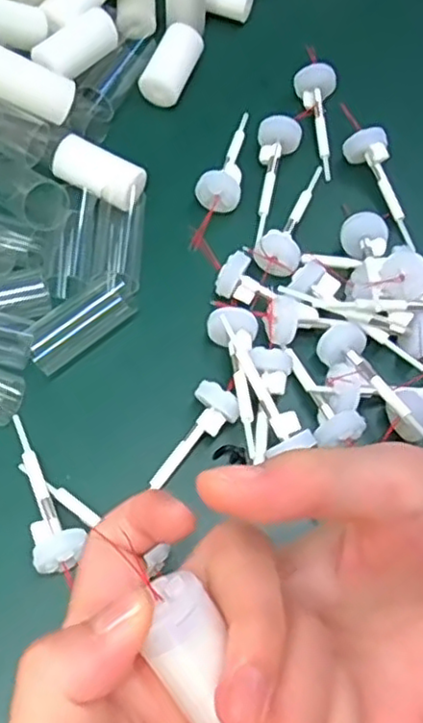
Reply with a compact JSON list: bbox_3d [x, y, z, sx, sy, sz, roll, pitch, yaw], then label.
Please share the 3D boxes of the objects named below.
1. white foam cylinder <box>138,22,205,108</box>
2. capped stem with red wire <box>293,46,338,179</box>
[{"bbox_3d":[-0.020,-0.153,0.348,0.020,0.018,0.042,23,67,7],"label":"white foam cylinder"},{"bbox_3d":[0.055,-0.129,0.340,0.018,0.016,0.076,-6,80,-6],"label":"capped stem with red wire"}]

